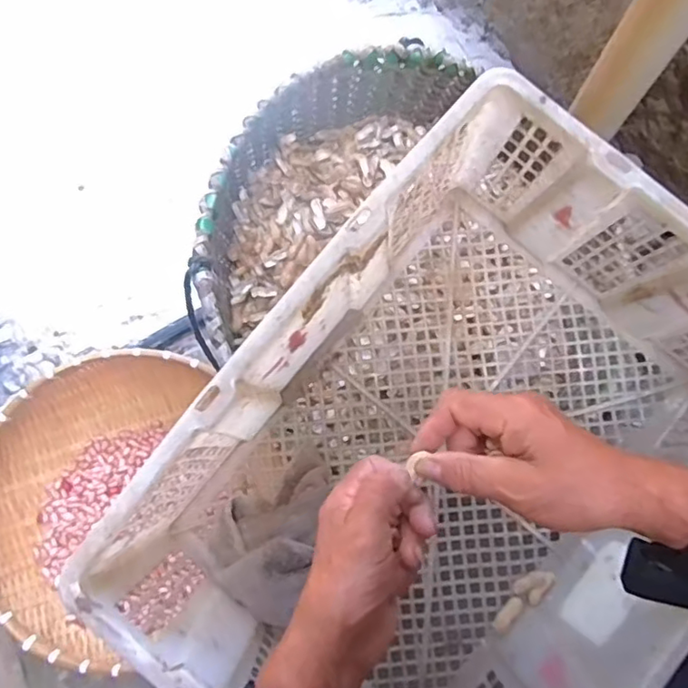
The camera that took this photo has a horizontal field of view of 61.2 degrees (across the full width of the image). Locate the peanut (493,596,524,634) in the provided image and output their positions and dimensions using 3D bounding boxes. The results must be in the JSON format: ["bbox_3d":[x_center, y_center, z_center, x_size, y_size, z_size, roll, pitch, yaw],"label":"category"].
[{"bbox_3d":[0.152,0.250,0.539,0.014,0.010,0.036,40,76,9],"label":"peanut"}]

